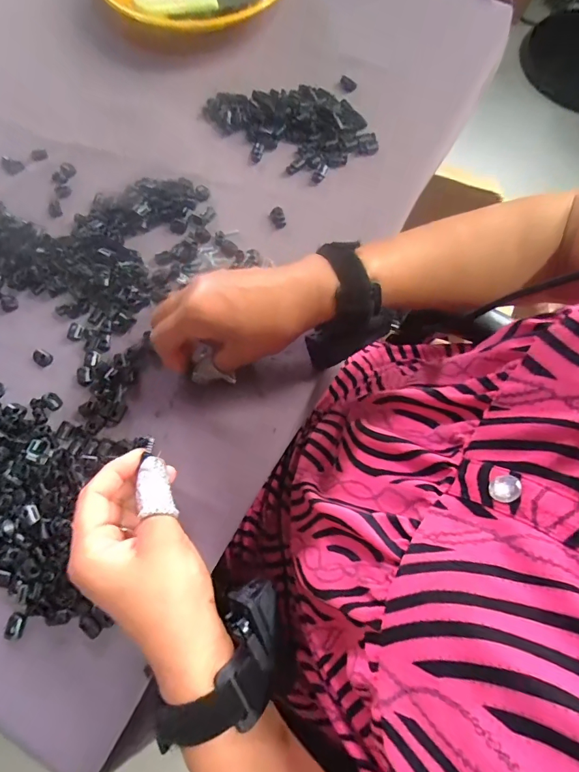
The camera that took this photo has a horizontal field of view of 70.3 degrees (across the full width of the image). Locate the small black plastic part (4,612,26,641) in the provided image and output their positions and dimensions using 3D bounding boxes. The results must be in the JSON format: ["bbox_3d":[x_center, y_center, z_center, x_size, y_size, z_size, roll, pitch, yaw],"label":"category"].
[{"bbox_3d":[-0.192,0.169,0.289,0.011,0.006,0.016,-2,70,-1],"label":"small black plastic part"}]

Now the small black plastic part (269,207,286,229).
[{"bbox_3d":[-0.012,-0.167,0.409,0.015,0.008,0.019,-10,71,-4],"label":"small black plastic part"}]

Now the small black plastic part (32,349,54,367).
[{"bbox_3d":[-0.218,-0.025,0.360,0.020,0.004,0.013,34,73,11],"label":"small black plastic part"}]

